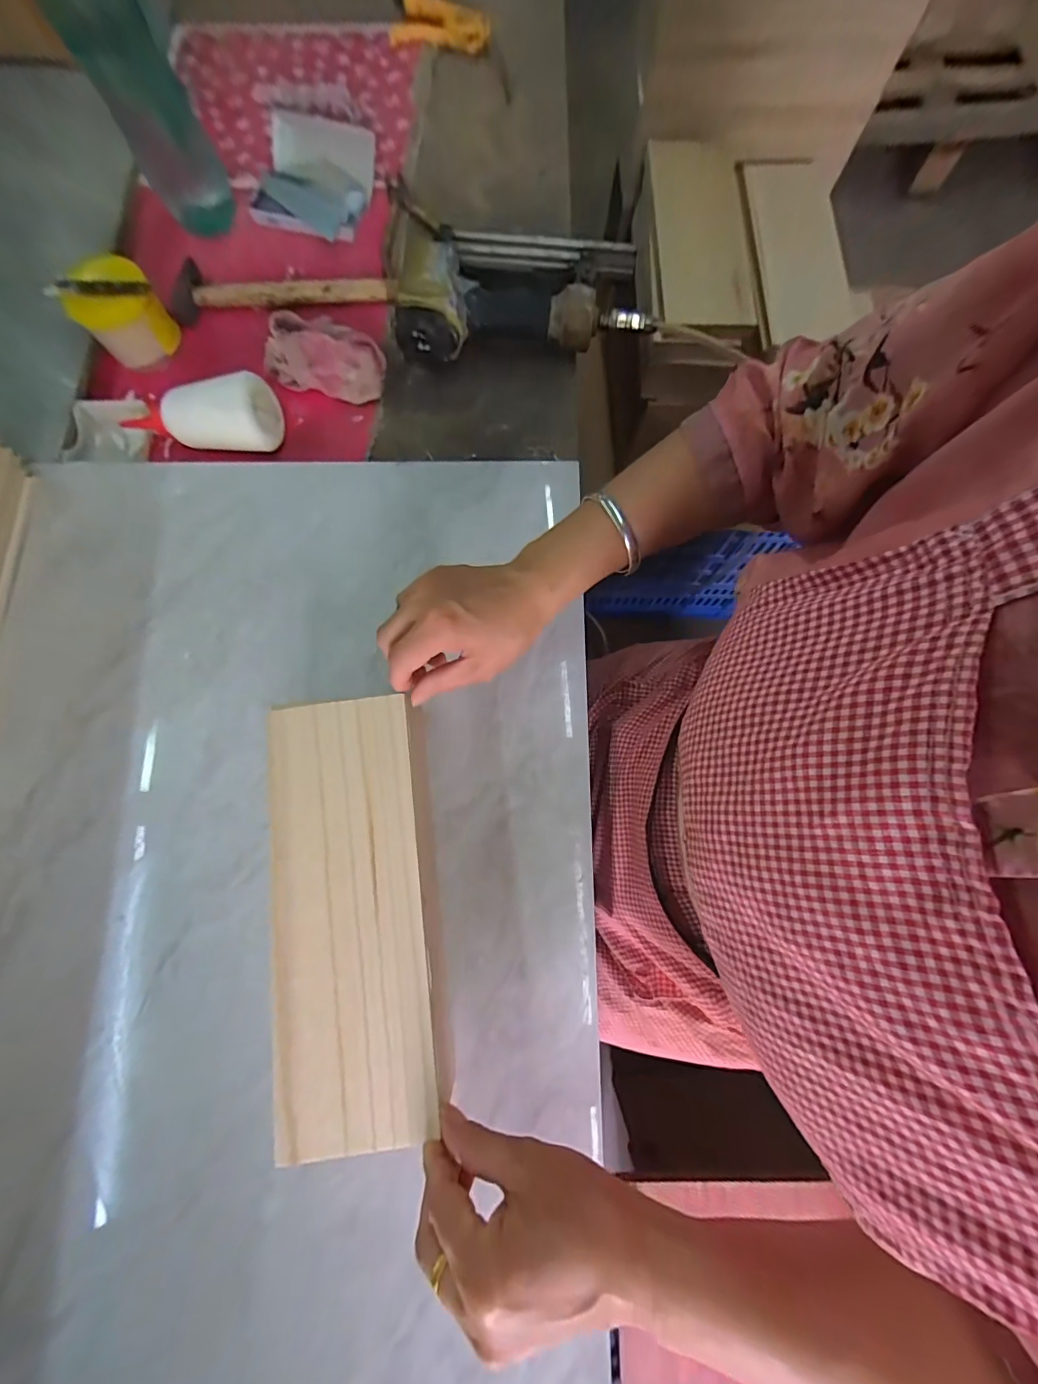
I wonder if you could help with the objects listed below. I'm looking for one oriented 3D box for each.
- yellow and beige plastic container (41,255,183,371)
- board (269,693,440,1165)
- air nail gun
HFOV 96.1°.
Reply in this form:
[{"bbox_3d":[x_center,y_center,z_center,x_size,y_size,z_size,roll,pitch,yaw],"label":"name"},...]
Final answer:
[{"bbox_3d":[-0.405,-0.386,0.476,0.079,0.056,0.074,0,77,1],"label":"yellow and beige plastic container"},{"bbox_3d":[-0.116,0.142,0.314,0.098,0.009,0.274,-8,76,-1],"label":"board"},{"bbox_3d":[-0.008,-0.457,0.489,0.253,0.059,0.218,-4,77,0],"label":"air nail gun"}]

